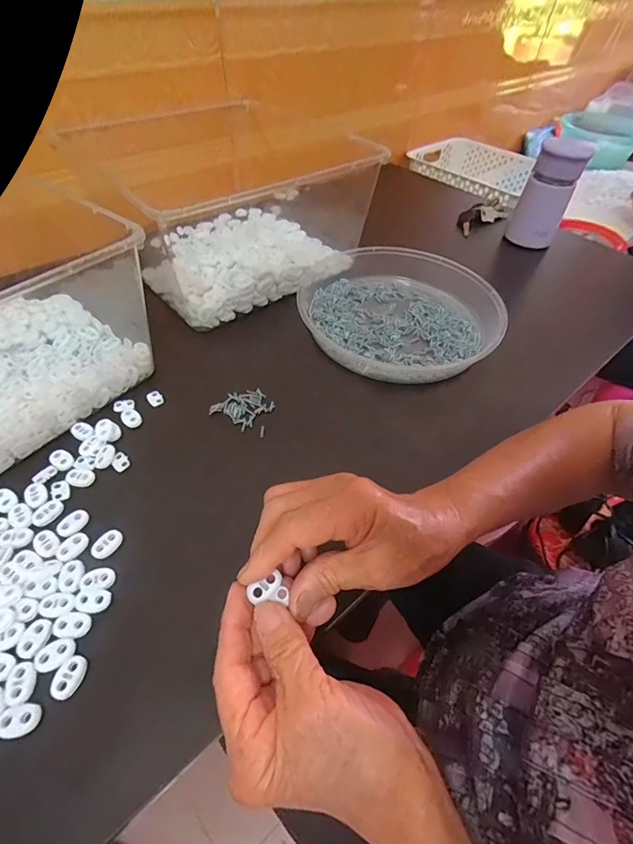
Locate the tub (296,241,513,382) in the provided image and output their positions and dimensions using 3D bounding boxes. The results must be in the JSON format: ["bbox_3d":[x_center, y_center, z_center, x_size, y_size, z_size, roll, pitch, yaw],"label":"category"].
[{"bbox_3d":[0.097,-0.130,0.476,0.223,0.048,0.218,1,50,-2],"label":"tub"}]

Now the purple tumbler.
[{"bbox_3d":[0.342,-0.341,0.586,0.068,0.136,0.076,23,53,15],"label":"purple tumbler"}]

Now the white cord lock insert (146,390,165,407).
[{"bbox_3d":[-0.159,-0.024,0.393,0.014,0.004,0.019,-34,59,-26],"label":"white cord lock insert"}]

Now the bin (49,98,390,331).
[{"bbox_3d":[-0.135,-0.292,0.529,0.259,0.132,0.309,-35,60,-27],"label":"bin"}]

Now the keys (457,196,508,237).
[{"bbox_3d":[0.276,-0.346,0.666,0.111,0.027,0.043,-28,57,-23],"label":"keys"}]

